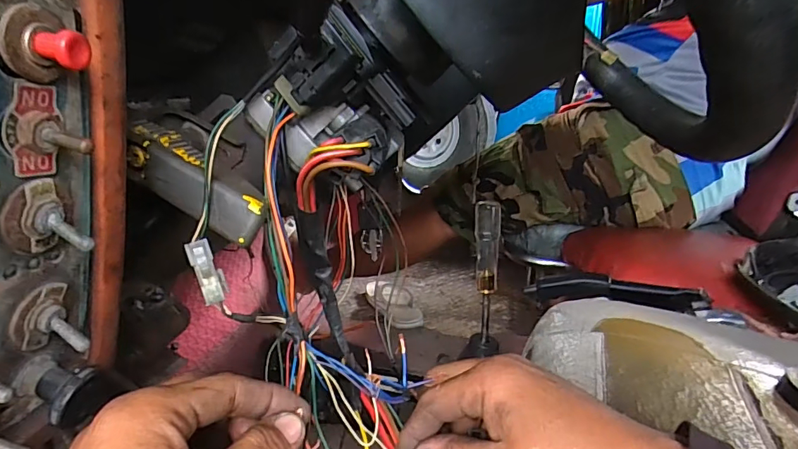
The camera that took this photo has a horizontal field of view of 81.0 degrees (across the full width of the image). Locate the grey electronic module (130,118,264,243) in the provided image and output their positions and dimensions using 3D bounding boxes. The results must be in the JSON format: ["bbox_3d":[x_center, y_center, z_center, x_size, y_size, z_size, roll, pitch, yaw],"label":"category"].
[{"bbox_3d":[-0.116,-0.024,0.267,0.093,0.027,0.024,35,25,7],"label":"grey electronic module"}]

